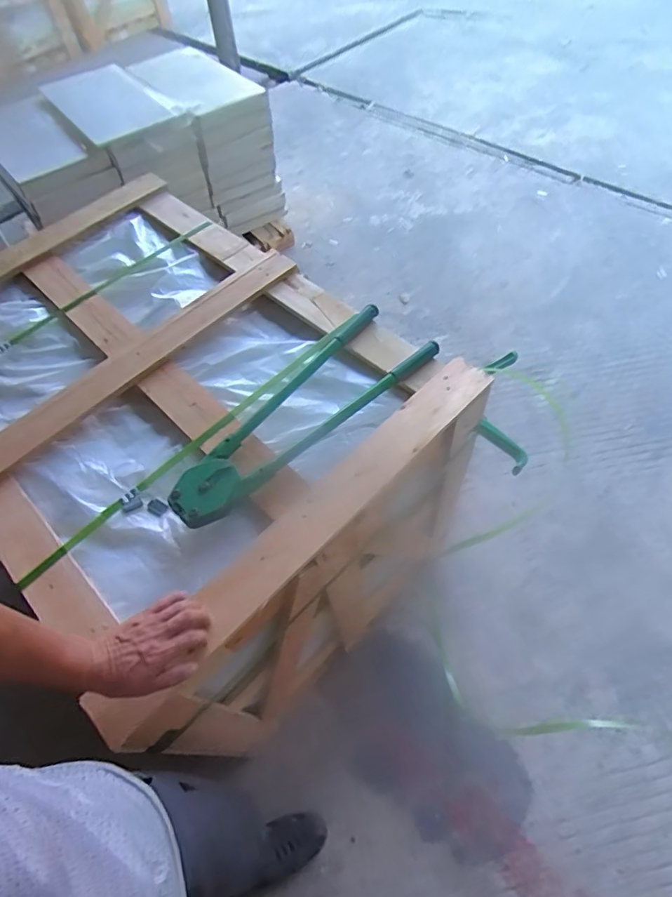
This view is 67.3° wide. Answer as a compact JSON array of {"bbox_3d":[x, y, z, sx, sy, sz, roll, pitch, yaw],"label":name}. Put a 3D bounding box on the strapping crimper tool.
[{"bbox_3d":[-0.067,-0.063,0.841,0.487,0.066,0.157,-36,62,-19],"label":"strapping crimper tool"}]

